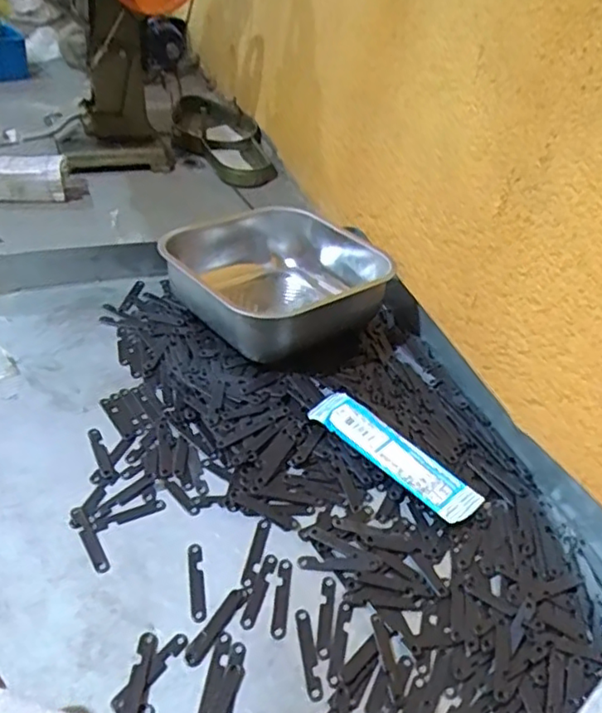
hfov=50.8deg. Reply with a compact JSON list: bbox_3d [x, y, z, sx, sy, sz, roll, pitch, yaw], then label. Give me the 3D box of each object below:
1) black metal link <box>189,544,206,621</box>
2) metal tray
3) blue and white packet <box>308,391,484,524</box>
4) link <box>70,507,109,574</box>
[{"bbox_3d":[-0.064,0.138,0.392,0.009,0.004,0.052,-3,41,-11],"label":"black metal link"},{"bbox_3d":[-0.022,-0.074,0.600,0.172,0.066,0.178,-21,47,-29],"label":"metal tray"},{"bbox_3d":[0.069,0.070,0.475,0.041,0.012,0.137,-28,50,-34],"label":"blue and white packet"},{"bbox_3d":[-0.137,0.117,0.411,0.010,0.004,0.054,-21,46,-28],"label":"link"}]

